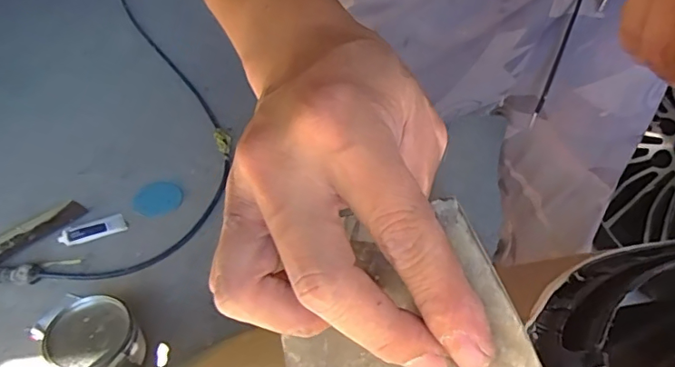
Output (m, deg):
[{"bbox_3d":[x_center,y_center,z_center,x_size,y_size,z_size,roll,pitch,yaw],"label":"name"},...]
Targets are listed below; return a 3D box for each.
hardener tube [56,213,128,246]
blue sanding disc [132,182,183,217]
[{"bbox_3d":[-0.571,0.111,1.182,0.143,0.014,0.058,-24,50,-25],"label":"hardener tube"},{"bbox_3d":[-0.456,0.040,1.286,0.128,0.006,0.118,-3,43,3],"label":"blue sanding disc"}]

